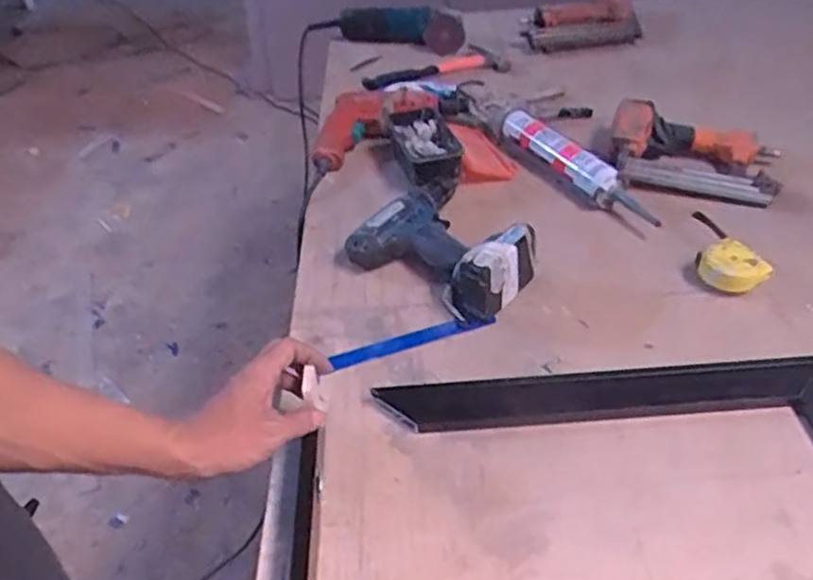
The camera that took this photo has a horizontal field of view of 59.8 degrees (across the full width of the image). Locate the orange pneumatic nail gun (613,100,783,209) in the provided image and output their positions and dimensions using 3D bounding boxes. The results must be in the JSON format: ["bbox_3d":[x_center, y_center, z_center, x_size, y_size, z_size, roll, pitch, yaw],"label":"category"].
[{"bbox_3d":[0.398,-0.188,0.988,0.232,0.069,0.176,14,44,20],"label":"orange pneumatic nail gun"}]

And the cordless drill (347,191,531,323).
[{"bbox_3d":[0.042,-0.049,0.851,0.145,0.085,0.214,-33,49,-29],"label":"cordless drill"}]

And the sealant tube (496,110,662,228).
[{"bbox_3d":[0.231,-0.177,0.985,0.055,0.057,0.301,-27,46,-23],"label":"sealant tube"}]

